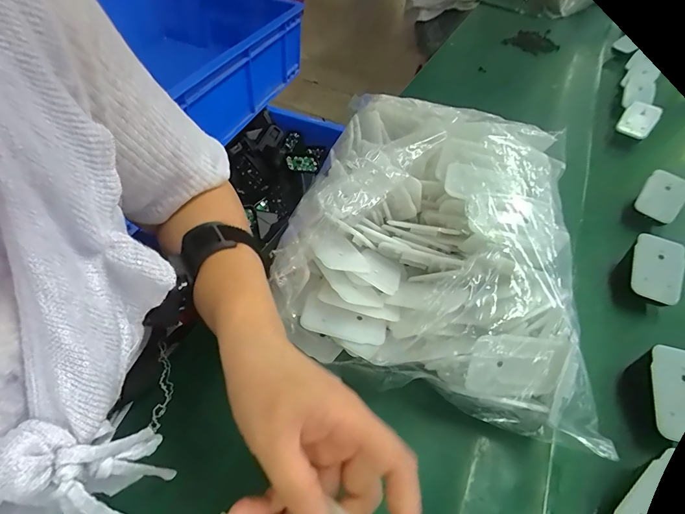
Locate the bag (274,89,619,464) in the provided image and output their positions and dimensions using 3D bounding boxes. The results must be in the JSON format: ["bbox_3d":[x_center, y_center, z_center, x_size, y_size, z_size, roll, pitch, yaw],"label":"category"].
[{"bbox_3d":[0.085,-0.030,0.325,0.260,0.093,0.281,17,52,9],"label":"bag"}]

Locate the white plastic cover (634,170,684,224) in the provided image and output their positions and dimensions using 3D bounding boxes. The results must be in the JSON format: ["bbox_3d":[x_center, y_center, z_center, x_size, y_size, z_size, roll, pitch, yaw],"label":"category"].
[{"bbox_3d":[0.372,-0.069,0.424,0.055,0.050,0.011,23,29,-2],"label":"white plastic cover"}]

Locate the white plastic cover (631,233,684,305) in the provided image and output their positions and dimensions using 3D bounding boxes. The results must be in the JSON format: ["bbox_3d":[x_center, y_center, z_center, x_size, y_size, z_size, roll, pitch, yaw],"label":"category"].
[{"bbox_3d":[0.304,0.010,0.352,0.042,0.008,0.064,17,78,16],"label":"white plastic cover"}]

